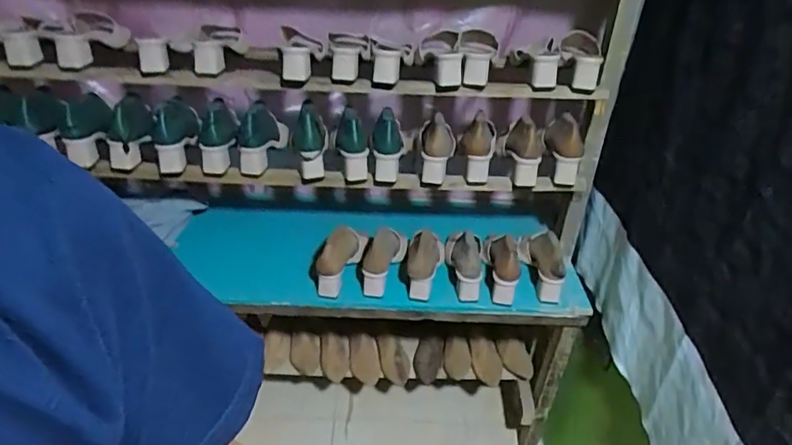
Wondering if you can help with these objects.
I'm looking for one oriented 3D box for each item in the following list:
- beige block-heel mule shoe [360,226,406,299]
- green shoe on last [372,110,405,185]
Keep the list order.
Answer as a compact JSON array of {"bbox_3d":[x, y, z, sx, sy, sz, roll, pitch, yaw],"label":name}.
[{"bbox_3d":[-0.034,0.088,1.265,0.078,0.070,0.176,12,36,11],"label":"beige block-heel mule shoe"},{"bbox_3d":[-0.017,-0.166,1.158,0.065,0.085,0.158,4,70,0],"label":"green shoe on last"}]

